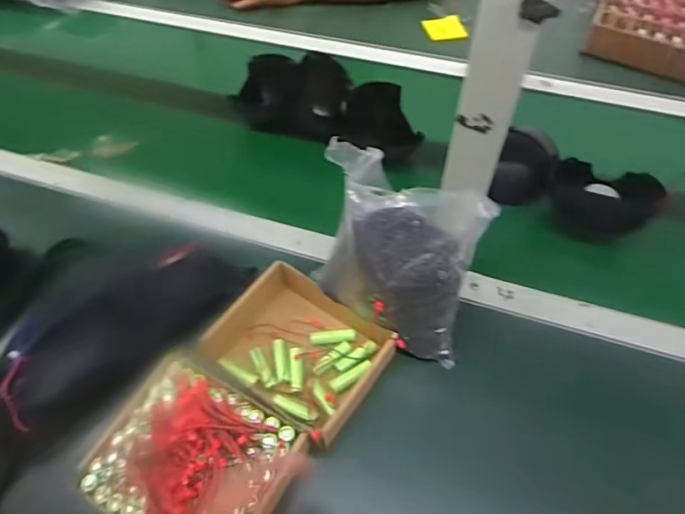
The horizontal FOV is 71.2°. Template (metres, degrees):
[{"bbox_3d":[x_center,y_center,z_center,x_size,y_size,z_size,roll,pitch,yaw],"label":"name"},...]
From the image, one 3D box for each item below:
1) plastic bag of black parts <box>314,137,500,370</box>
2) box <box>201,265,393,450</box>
[{"bbox_3d":[0.050,0.013,0.471,0.153,0.199,0.074,16,56,11],"label":"plastic bag of black parts"},{"bbox_3d":[-0.044,0.102,0.519,0.168,0.064,0.142,29,60,19],"label":"box"}]

